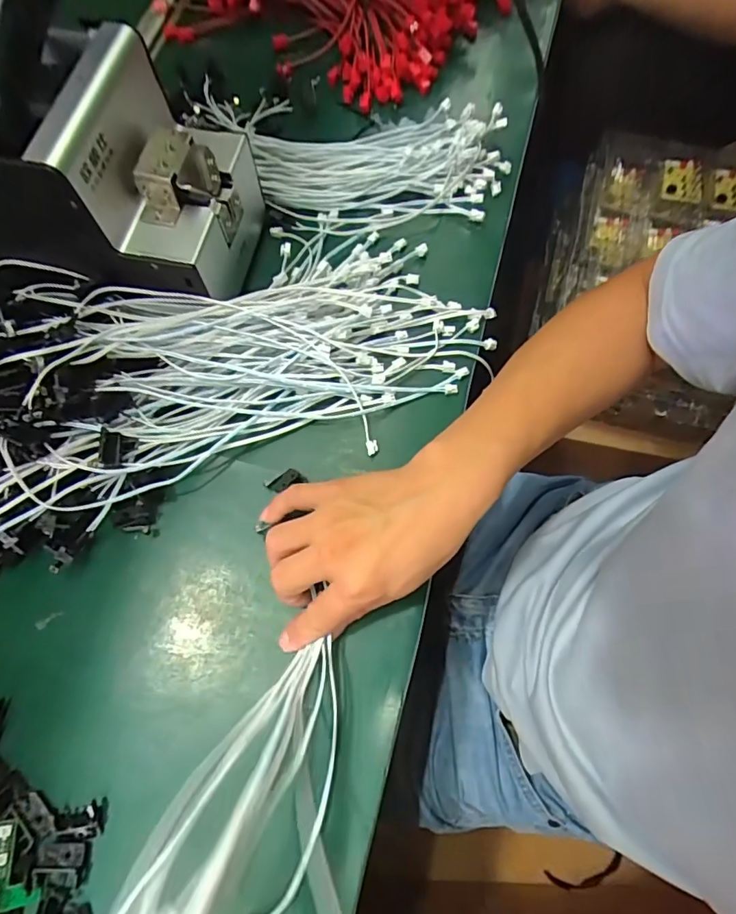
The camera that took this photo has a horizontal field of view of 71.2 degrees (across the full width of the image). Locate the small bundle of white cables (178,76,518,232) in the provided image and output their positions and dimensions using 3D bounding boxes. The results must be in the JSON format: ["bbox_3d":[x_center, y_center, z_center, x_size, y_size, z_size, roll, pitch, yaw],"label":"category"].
[{"bbox_3d":[-0.014,-0.266,0.460,0.268,0.034,0.151,-2,69,1],"label":"small bundle of white cables"}]

